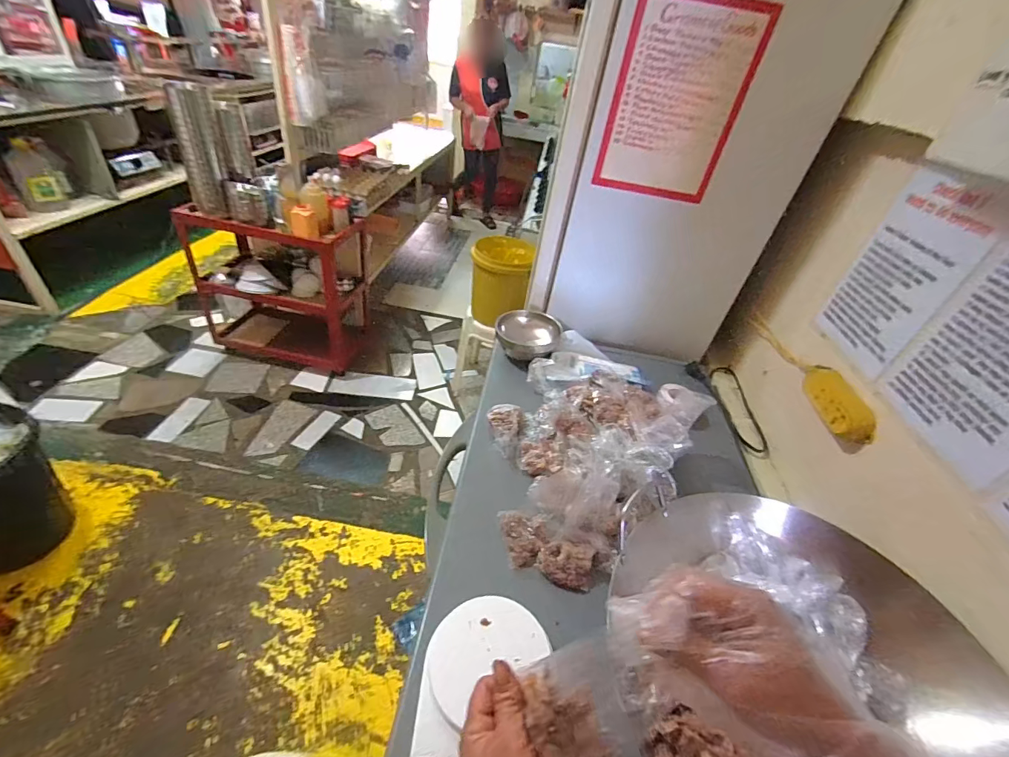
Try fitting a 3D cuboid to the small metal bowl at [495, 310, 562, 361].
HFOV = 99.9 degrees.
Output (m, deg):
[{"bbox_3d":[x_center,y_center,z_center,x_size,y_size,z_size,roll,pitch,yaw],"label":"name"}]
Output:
[{"bbox_3d":[0.055,-0.099,0.982,0.146,0.053,0.136,6,39,-5],"label":"small metal bowl"}]

